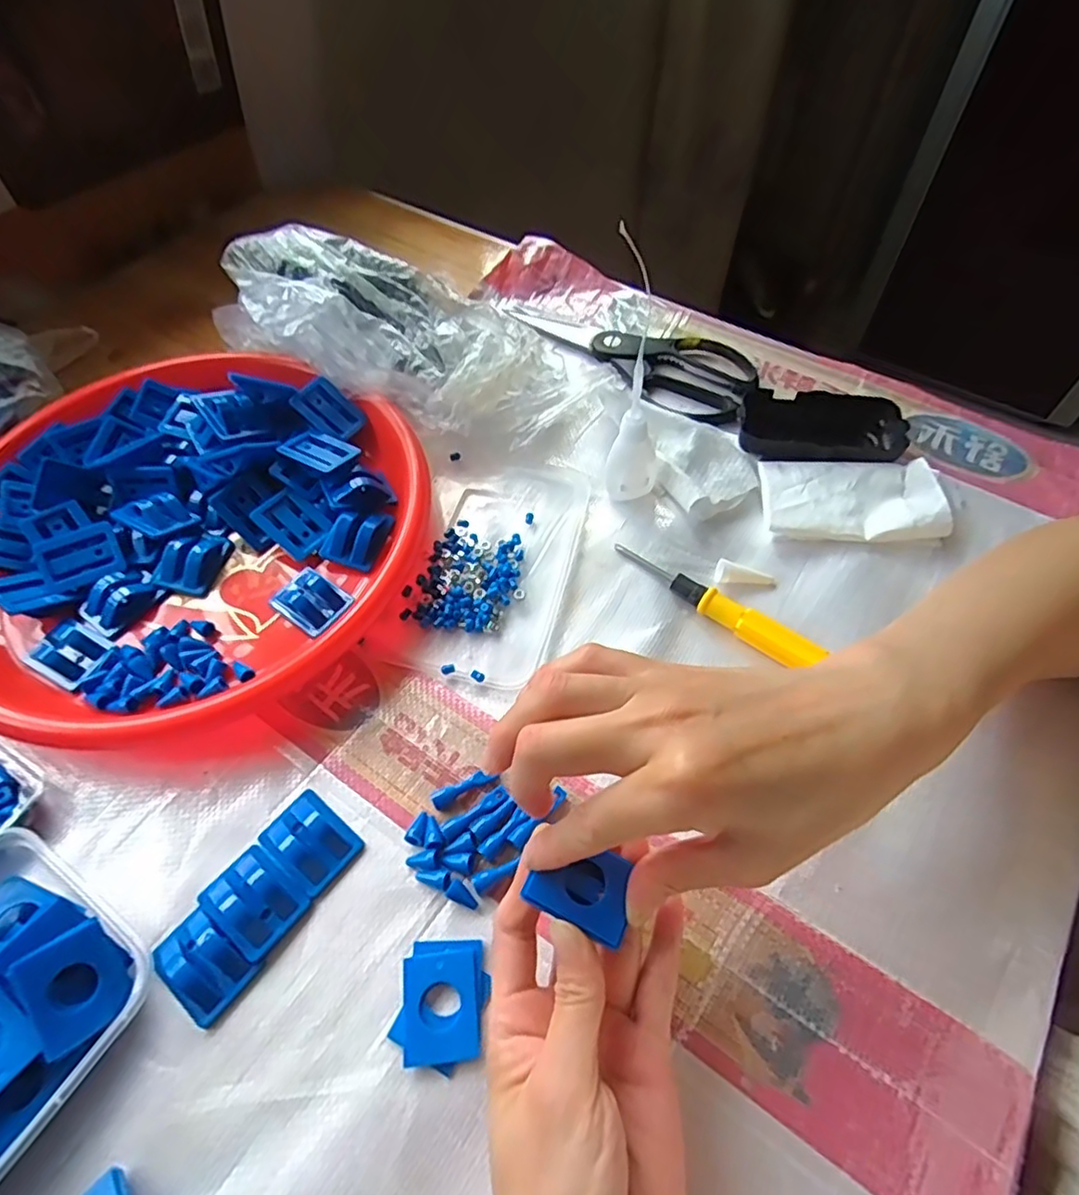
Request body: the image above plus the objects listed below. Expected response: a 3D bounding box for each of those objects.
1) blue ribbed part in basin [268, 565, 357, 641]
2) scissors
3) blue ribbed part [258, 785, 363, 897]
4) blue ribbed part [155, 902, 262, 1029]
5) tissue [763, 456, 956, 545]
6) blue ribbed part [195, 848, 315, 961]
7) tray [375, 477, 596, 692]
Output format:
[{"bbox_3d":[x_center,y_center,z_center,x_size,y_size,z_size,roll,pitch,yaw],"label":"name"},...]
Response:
[{"bbox_3d":[-0.137,0.002,0.388,0.034,0.011,0.033,44,77,-8],"label":"blue ribbed part in basin"},{"bbox_3d":[0.079,-0.206,0.518,0.216,0.010,0.094,39,66,23],"label":"scissors"},{"bbox_3d":[-0.115,0.119,0.320,0.045,0.014,0.034,34,64,21],"label":"blue ribbed part"},{"bbox_3d":[-0.153,0.166,0.291,0.041,0.012,0.031,32,63,20],"label":"blue ribbed part"},{"bbox_3d":[0.206,-0.065,0.425,0.113,0.015,0.059,2,57,2],"label":"tissue"},{"bbox_3d":[-0.135,0.143,0.305,0.045,0.013,0.035,33,63,20],"label":"blue ribbed part"},{"bbox_3d":[-0.029,-0.024,0.413,0.096,0.010,0.164,14,58,10],"label":"tray"}]

